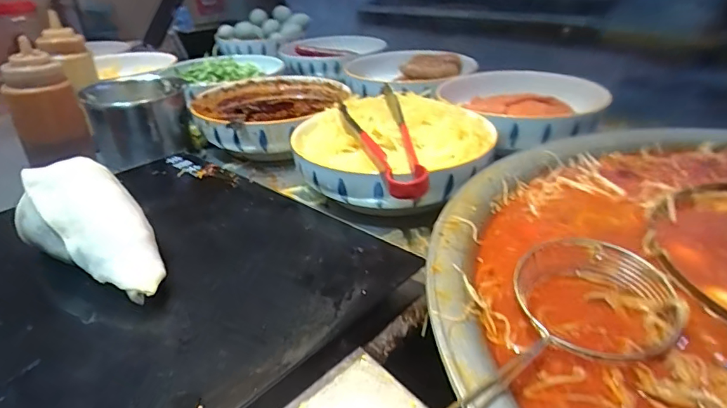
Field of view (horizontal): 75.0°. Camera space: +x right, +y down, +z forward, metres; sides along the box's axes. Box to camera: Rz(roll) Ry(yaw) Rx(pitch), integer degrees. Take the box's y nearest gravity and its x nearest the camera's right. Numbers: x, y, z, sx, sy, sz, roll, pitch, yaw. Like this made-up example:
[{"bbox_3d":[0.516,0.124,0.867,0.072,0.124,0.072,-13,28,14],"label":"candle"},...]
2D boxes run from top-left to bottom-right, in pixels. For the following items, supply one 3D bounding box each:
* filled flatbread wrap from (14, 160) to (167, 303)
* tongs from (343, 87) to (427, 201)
[{"bbox_3d":[-0.212,0.025,0.386,0.159,0.050,0.079,37,44,22],"label":"filled flatbread wrap"},{"bbox_3d":[0.018,-0.066,0.492,0.064,0.044,0.232,-7,27,-4],"label":"tongs"}]

